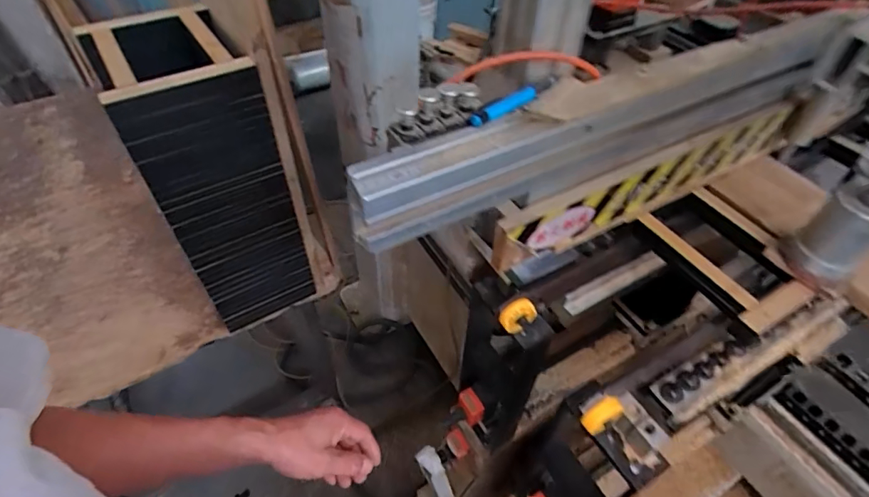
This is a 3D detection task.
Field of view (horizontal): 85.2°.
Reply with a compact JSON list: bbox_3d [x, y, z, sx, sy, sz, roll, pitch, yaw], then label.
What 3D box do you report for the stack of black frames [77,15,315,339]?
[{"bbox_3d":[-0.382,-0.117,0.824,0.188,0.500,0.250,-28,55,-23],"label":"stack of black frames"}]

